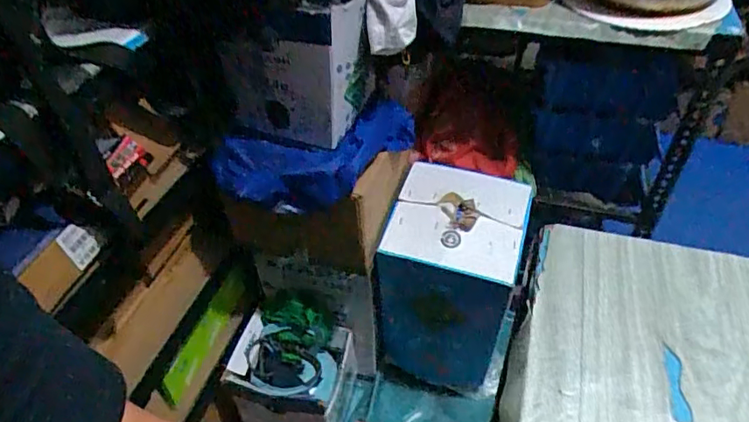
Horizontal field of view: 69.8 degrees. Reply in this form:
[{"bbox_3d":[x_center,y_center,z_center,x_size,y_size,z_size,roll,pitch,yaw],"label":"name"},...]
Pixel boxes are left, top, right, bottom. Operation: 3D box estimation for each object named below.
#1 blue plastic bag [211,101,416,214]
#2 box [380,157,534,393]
[{"bbox_3d":[-0.078,-0.071,0.857,0.343,0.100,0.137,-12,44,-12],"label":"blue plastic bag"},{"bbox_3d":[0.158,0.157,1.150,0.250,0.444,0.233,11,45,13],"label":"box"}]

